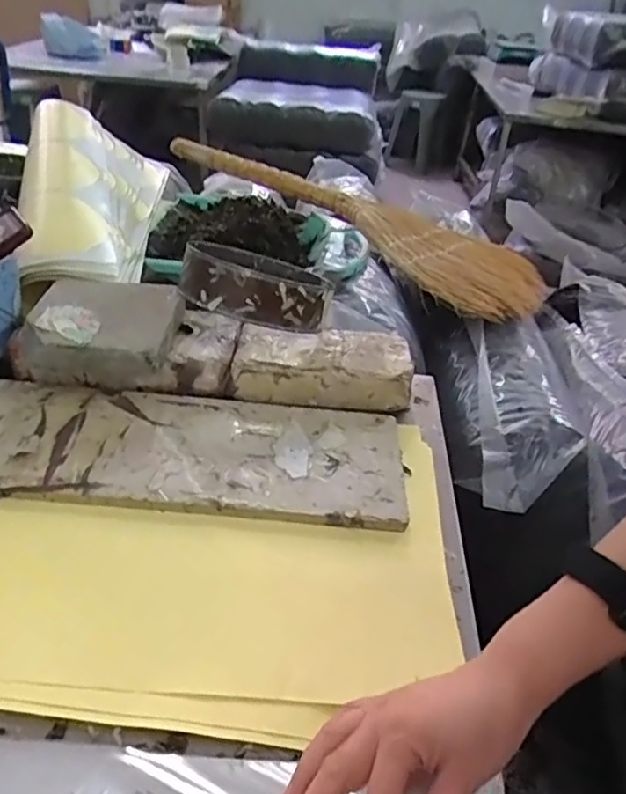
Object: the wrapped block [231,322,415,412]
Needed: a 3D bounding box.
[{"bbox_3d":[0.013,-0.040,0.696,0.199,0.049,0.092,4,36,-3],"label":"wrapped block"}]

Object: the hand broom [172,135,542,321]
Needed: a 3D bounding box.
[{"bbox_3d":[0.074,-0.354,1.116,0.274,0.062,0.817,-24,45,-35],"label":"hand broom"}]

